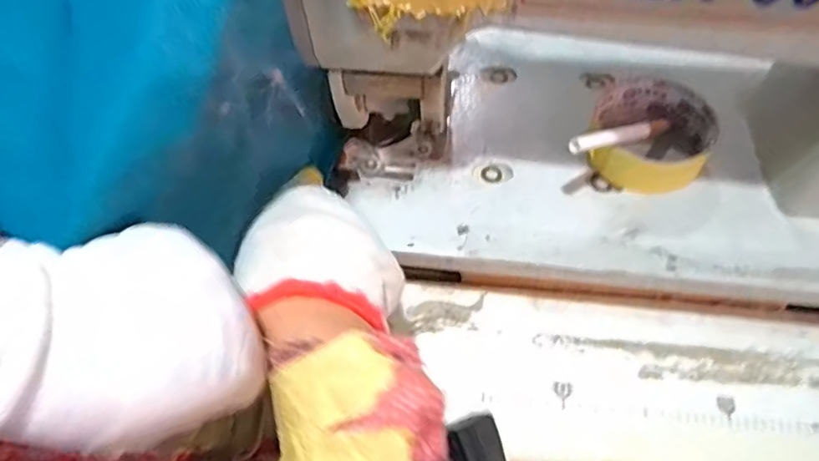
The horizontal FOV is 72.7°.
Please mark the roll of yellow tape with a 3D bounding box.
[{"bbox_3d":[0.166,-0.065,0.381,0.075,0.025,0.080,9,59,6],"label":"roll of yellow tape"}]

